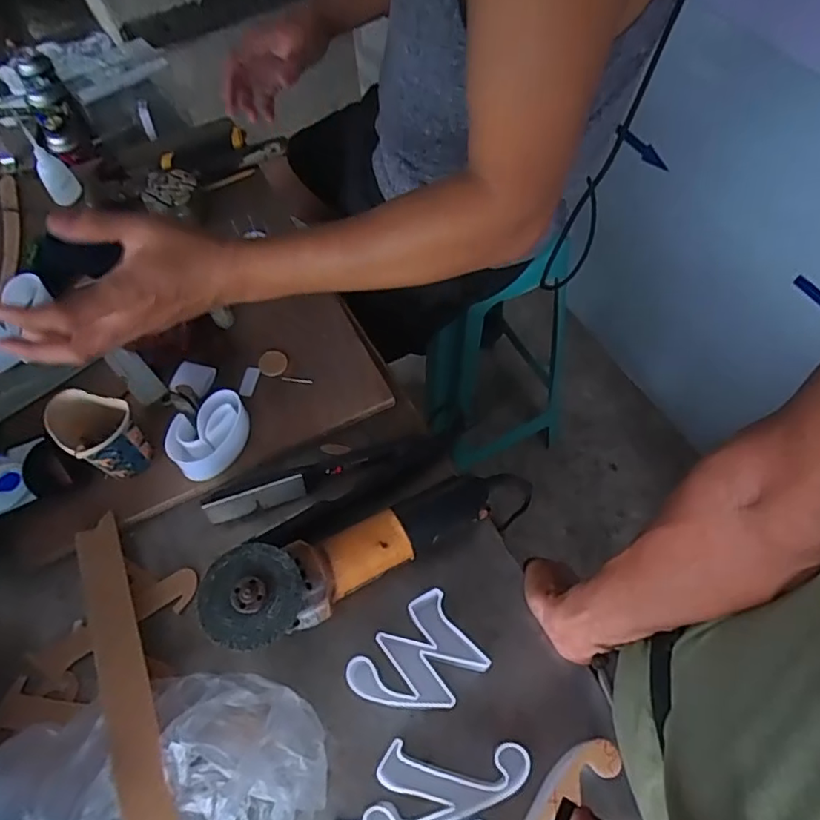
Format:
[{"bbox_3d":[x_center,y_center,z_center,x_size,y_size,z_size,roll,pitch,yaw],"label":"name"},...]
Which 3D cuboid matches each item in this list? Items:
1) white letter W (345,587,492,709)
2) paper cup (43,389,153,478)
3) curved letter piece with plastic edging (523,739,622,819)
[{"bbox_3d":[0.008,0.237,0.529,0.110,0.050,0.084,-38,67,-19],"label":"white letter W"},{"bbox_3d":[-0.323,0.023,0.601,0.083,0.078,0.071,34,66,18],"label":"paper cup"},{"bbox_3d":[0.117,0.320,0.450,0.039,0.011,0.139,34,66,18],"label":"curved letter piece with plastic edging"}]

